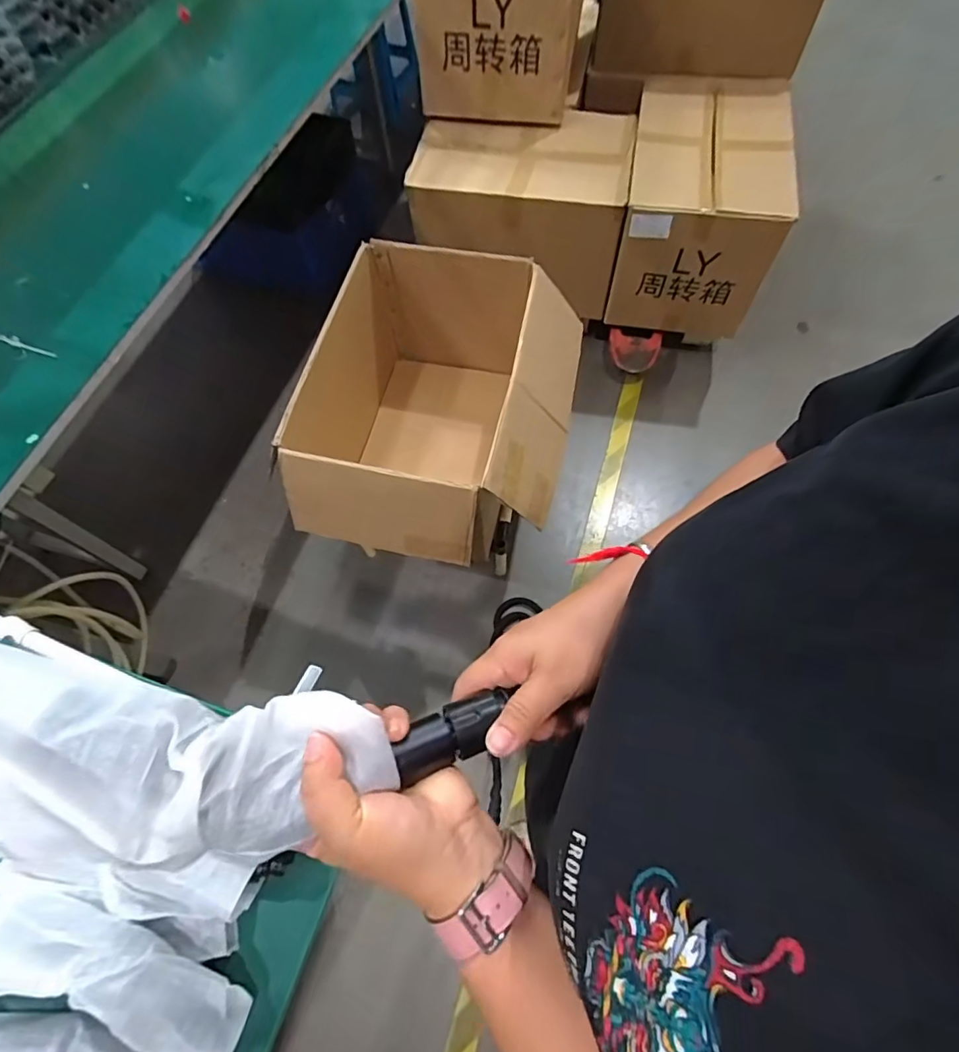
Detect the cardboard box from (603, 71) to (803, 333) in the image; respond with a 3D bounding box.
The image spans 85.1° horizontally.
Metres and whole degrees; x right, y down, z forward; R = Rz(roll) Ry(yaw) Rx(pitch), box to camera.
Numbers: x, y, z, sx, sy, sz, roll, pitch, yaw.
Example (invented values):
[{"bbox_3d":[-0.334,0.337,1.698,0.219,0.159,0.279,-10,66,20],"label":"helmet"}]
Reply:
[{"bbox_3d":[0.627,-0.900,1.479,0.428,0.374,0.554,11,66,8],"label":"cardboard box"}]

